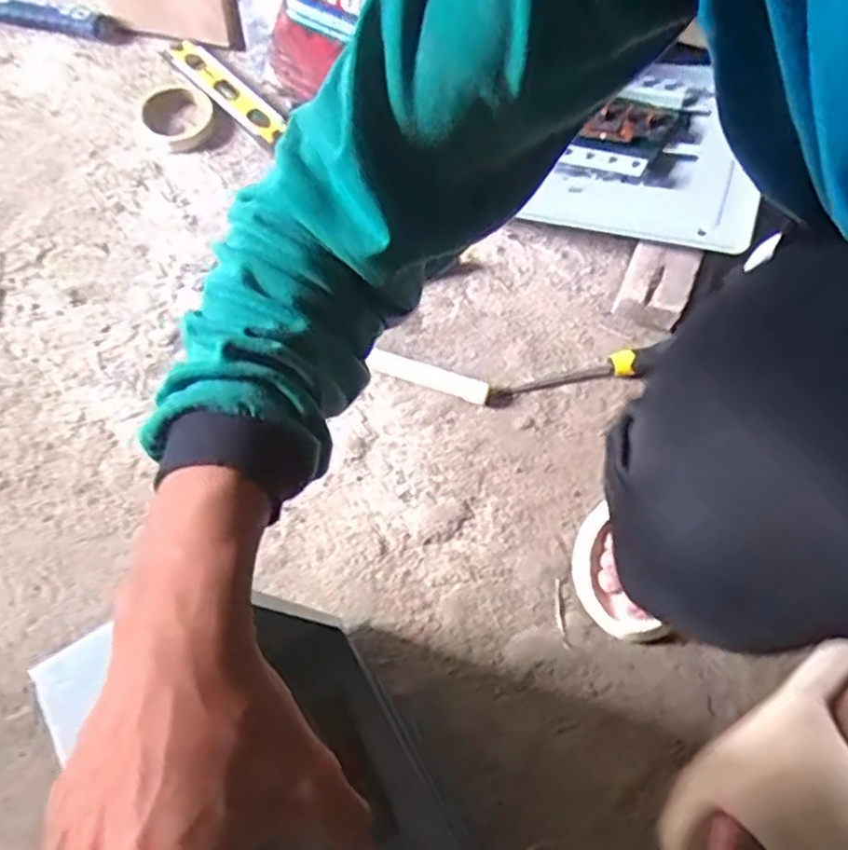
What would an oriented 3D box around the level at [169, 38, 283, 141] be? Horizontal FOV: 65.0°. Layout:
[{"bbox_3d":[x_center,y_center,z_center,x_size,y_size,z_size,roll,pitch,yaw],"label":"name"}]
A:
[{"bbox_3d":[-0.241,-0.408,0.802,0.197,0.030,0.040,41,71,15],"label":"level"}]

